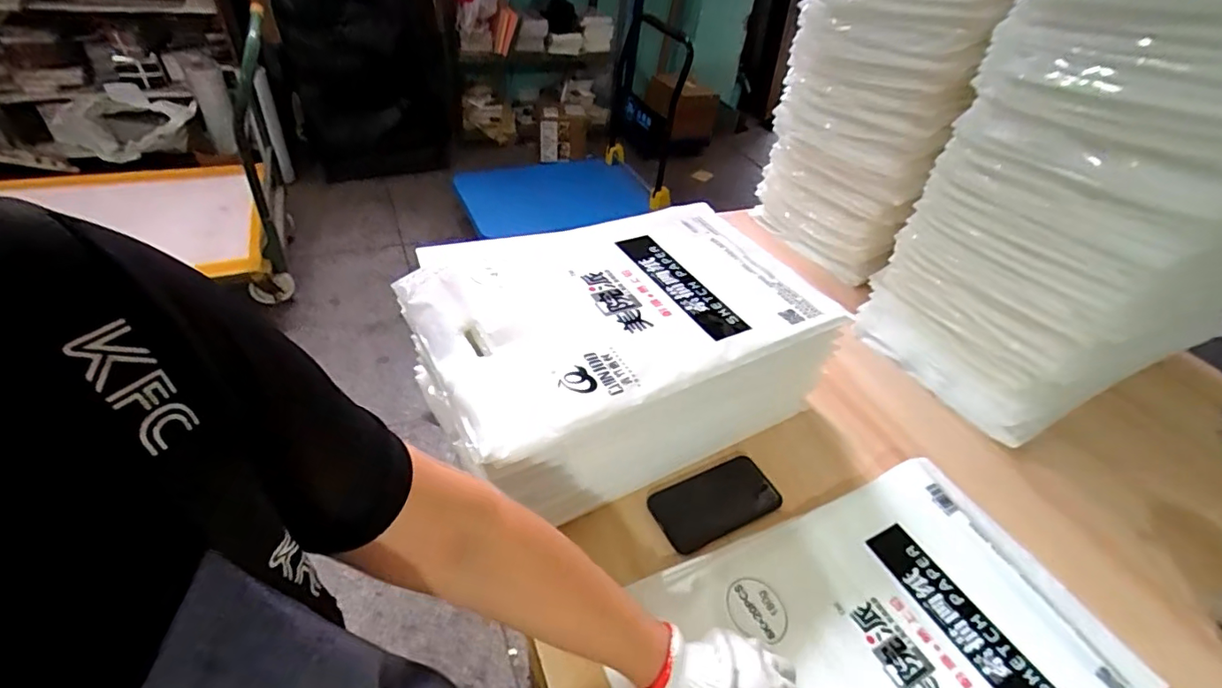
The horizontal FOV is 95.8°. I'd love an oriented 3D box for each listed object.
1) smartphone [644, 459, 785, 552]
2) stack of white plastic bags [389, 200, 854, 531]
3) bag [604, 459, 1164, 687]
[{"bbox_3d":[0.123,0.184,0.644,0.152,0.014,0.078,-17,47,-25],"label":"smartphone"},{"bbox_3d":[0.018,0.011,0.685,0.459,0.182,0.296,-18,48,-25],"label":"stack of white plastic bags"},{"bbox_3d":[0.257,0.299,0.522,0.481,0.037,0.304,-13,46,-22],"label":"bag"}]

